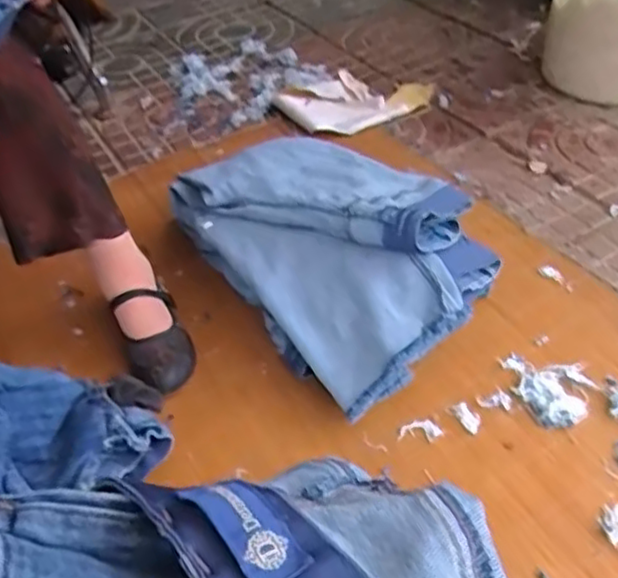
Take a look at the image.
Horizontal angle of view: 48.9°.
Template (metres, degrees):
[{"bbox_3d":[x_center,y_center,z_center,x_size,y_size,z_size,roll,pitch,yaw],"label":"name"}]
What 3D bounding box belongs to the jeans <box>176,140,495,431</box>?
[{"bbox_3d":[0.030,-0.085,0.972,0.307,0.160,0.510,-29,47,-24],"label":"jeans"}]

